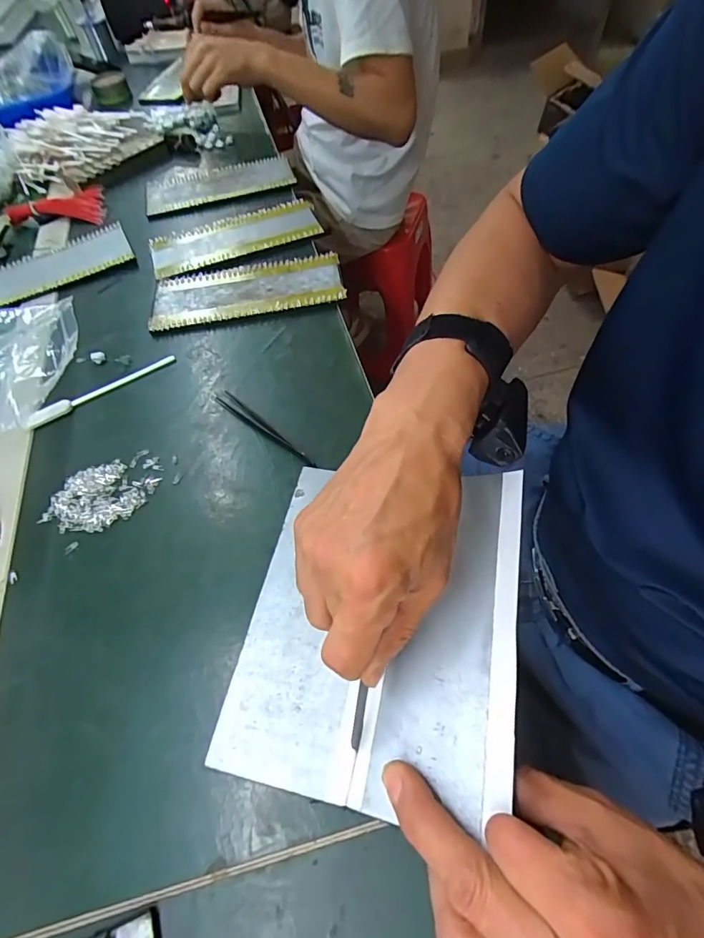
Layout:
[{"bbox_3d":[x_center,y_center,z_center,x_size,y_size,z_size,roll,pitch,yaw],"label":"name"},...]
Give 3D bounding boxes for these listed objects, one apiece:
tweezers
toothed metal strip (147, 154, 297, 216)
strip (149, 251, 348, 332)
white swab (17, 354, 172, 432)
[{"bbox_3d":[-0.074,-0.033,0.376,0.117,0.006,0.014,38,68,24],"label":"tweezers"},{"bbox_3d":[-0.180,-0.388,0.610,0.196,0.008,0.091,-14,61,-1],"label":"toothed metal strip"},{"bbox_3d":[-0.112,-0.191,0.479,0.200,0.006,0.082,-9,60,0],"label":"strip"},{"bbox_3d":[-0.233,-0.075,0.416,0.142,0.007,0.014,-30,61,-14],"label":"white swab"}]

